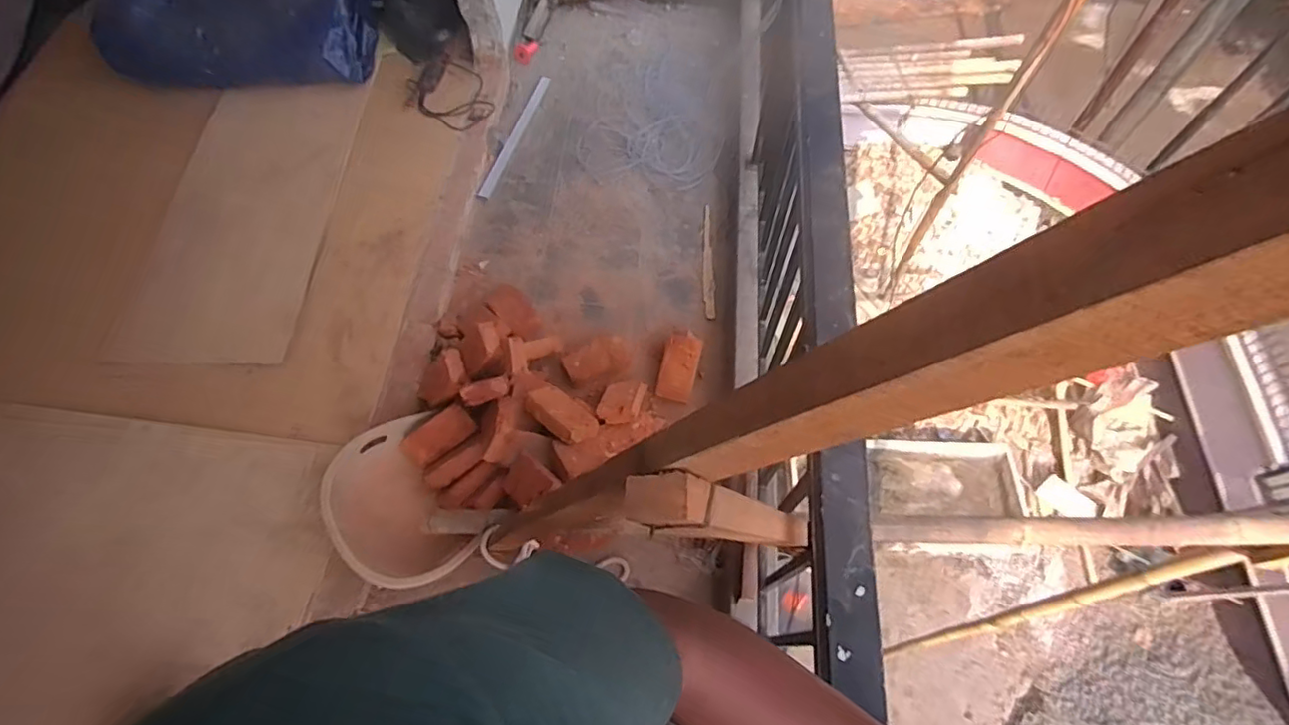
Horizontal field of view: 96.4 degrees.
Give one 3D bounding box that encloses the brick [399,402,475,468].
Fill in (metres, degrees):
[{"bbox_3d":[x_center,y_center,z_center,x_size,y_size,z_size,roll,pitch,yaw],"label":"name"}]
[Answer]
[{"bbox_3d":[-0.583,0.211,1.648,0.196,0.045,0.109,-36,68,-14],"label":"brick"}]

